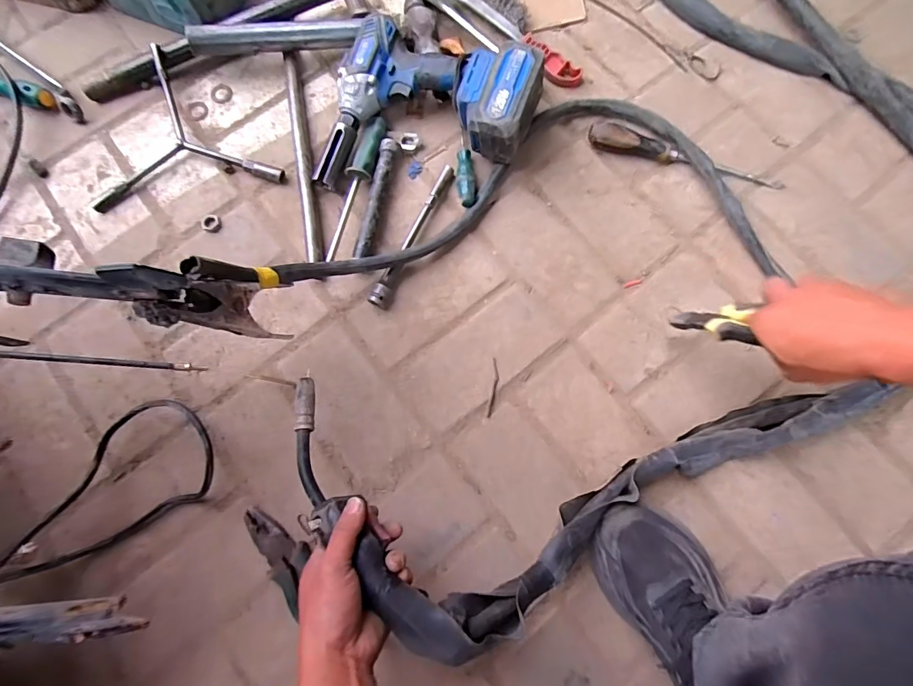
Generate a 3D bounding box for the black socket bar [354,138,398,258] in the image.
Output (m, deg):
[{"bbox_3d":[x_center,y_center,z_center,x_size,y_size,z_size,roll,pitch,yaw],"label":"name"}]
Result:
[{"bbox_3d":[-0.099,-0.177,0.557,0.018,0.024,0.157,11,78,2],"label":"black socket bar"}]

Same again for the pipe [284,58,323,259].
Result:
[{"bbox_3d":[-0.193,-0.237,0.568,0.017,0.019,0.293,-10,78,-3],"label":"pipe"}]

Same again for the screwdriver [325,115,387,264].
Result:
[{"bbox_3d":[-0.123,-0.188,0.552,0.028,0.028,0.199,12,78,2],"label":"screwdriver"}]

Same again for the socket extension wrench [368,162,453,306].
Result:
[{"bbox_3d":[-0.055,-0.133,0.547,0.023,0.022,0.197,24,79,4],"label":"socket extension wrench"}]

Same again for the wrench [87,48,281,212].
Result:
[{"bbox_3d":[-0.346,-0.274,0.561,0.228,0.039,0.182,-11,78,-3],"label":"wrench"}]

